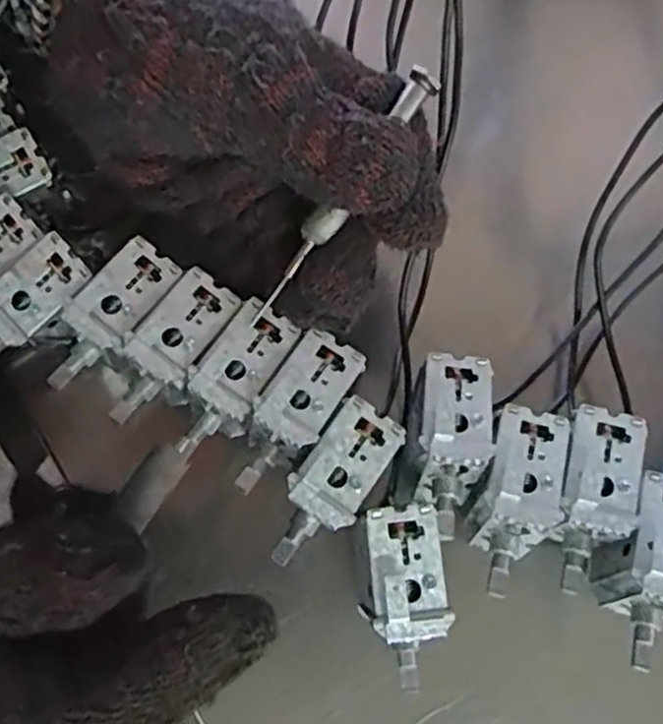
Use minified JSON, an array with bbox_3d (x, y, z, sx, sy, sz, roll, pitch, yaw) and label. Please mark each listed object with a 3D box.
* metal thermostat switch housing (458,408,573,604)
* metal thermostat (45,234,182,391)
[{"bbox_3d":[0.057,0.043,0.225,0.023,0.028,0.052,20,59,2],"label":"metal thermostat switch housing"},{"bbox_3d":[-0.076,-0.014,0.240,0.023,0.019,0.056,38,87,12],"label":"metal thermostat"}]

